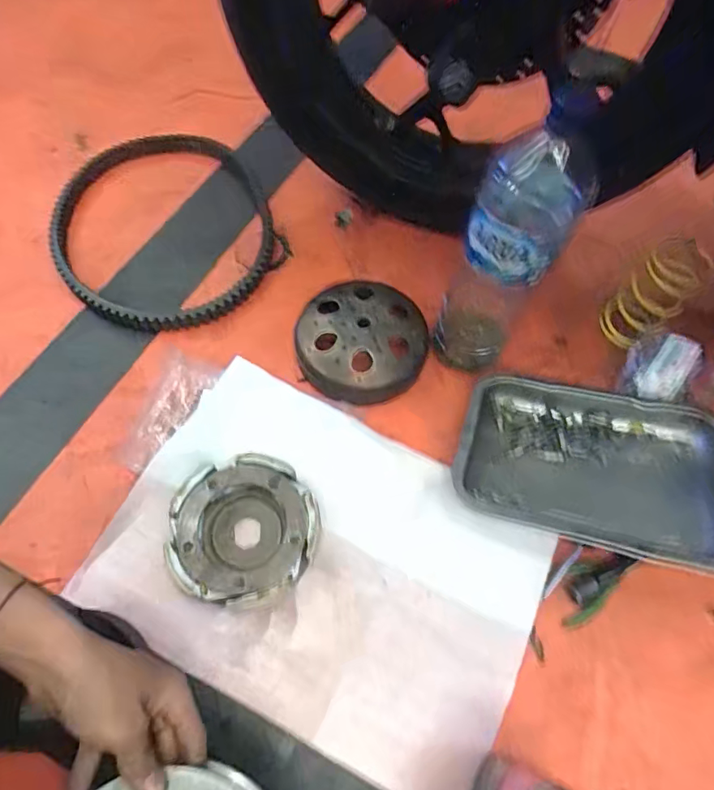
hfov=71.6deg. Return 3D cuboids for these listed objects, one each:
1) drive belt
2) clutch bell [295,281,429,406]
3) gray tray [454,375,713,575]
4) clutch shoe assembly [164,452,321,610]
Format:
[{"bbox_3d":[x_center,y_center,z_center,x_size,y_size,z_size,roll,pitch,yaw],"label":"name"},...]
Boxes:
[{"bbox_3d":[-0.259,-0.239,0.664,0.276,0.023,0.359,-17,65,-12],"label":"drive belt"},{"bbox_3d":[0.007,-0.066,0.582,0.148,0.040,0.144,1,62,-2],"label":"clutch bell"},{"bbox_3d":[0.239,0.070,0.507,0.261,0.049,0.192,13,54,16],"label":"gray tray"},{"bbox_3d":[-0.107,0.129,0.480,0.134,0.031,0.136,1,62,-2],"label":"clutch shoe assembly"}]

